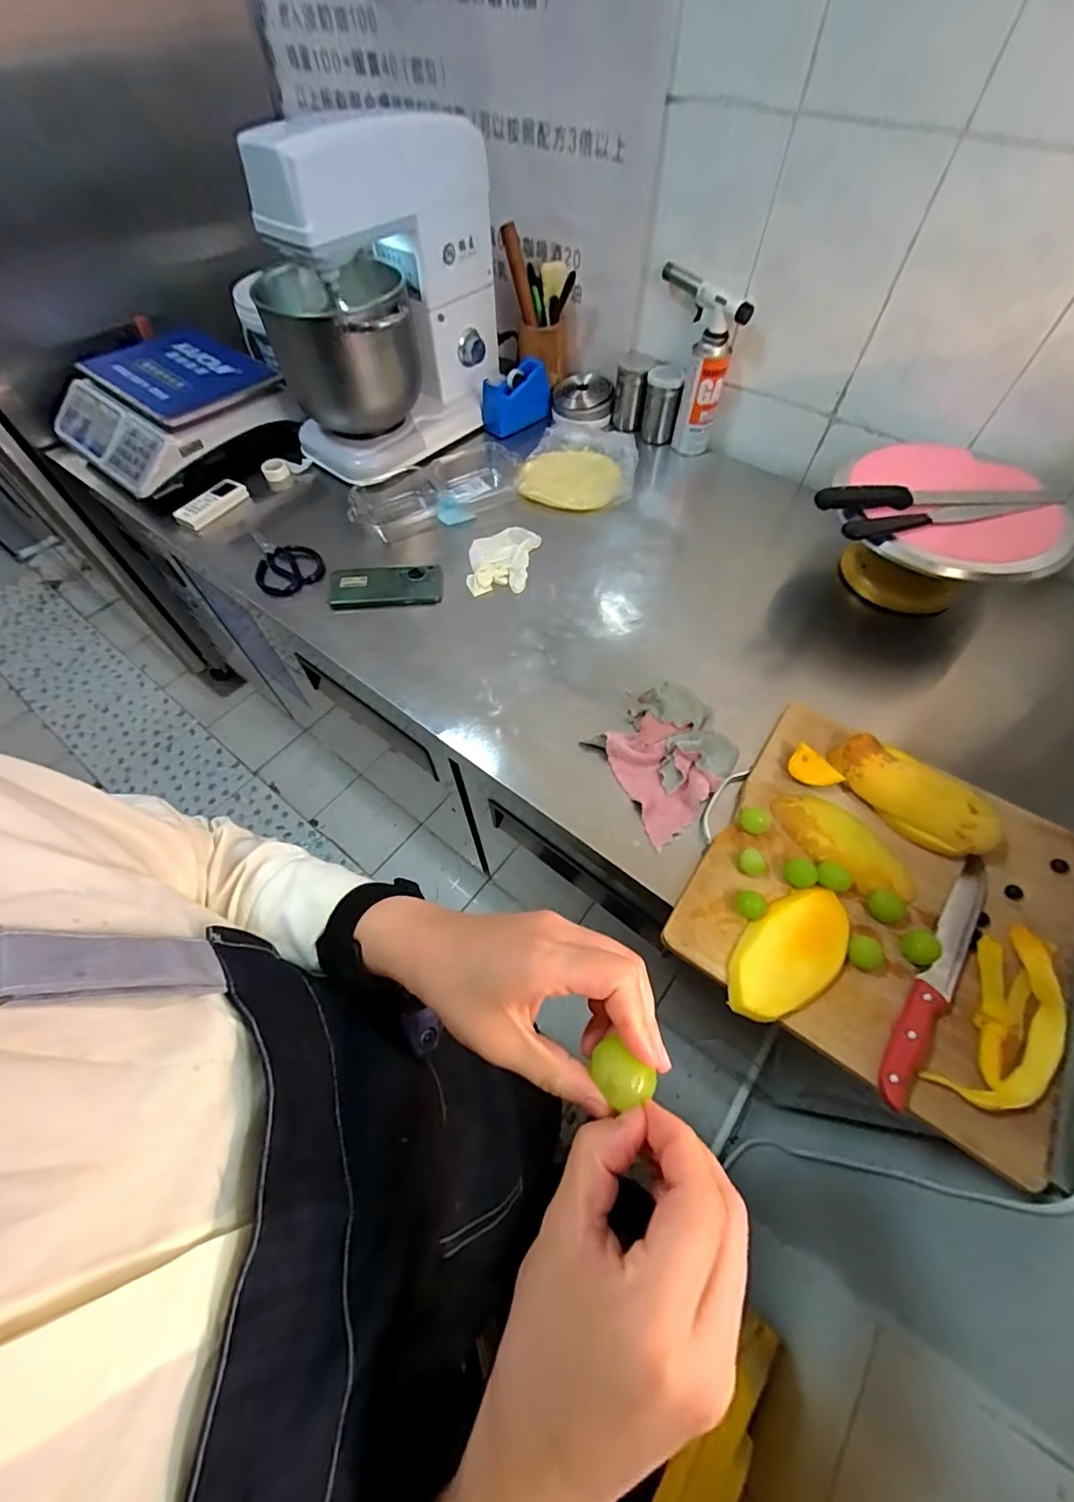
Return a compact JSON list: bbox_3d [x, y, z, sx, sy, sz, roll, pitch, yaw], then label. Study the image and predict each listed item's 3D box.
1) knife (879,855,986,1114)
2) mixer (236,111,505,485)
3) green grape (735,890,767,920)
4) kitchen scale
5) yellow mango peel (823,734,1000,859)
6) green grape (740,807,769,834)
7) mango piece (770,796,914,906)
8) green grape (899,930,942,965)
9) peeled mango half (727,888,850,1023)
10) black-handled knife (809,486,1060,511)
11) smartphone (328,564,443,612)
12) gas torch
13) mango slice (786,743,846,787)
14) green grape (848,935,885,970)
[{"bbox_3d":[0.382,0.205,0.479,0.032,0.021,0.269,35,67,21],"label":"knife"},{"bbox_3d":[-0.274,-0.751,0.866,0.312,0.402,0.413,22,63,15],"label":"mixer"},{"bbox_3d":[0.215,0.154,0.511,0.023,0.019,0.028,-31,63,-14],"label":"green grape"},{"bbox_3d":[-0.661,-0.620,0.912,0.308,0.089,0.315,36,65,19],"label":"kitchen scale"},{"bbox_3d":[0.411,0.045,0.560,0.085,0.047,0.168,-31,63,-15],"label":"yellow mango peel"},{"bbox_3d":[0.237,0.077,0.558,0.026,0.020,0.028,-1,60,2],"label":"green grape"},{"bbox_3d":[0.328,0.100,0.546,0.074,0.021,0.143,-29,62,-13],"label":"mango piece"},{"bbox_3d":[0.363,0.186,0.484,0.024,0.024,0.030,-17,60,-7],"label":"green grape"},{"bbox_3d":[0.240,0.193,0.488,0.074,0.023,0.145,40,69,22],"label":"peeled mango half"},{"bbox_3d":[0.513,-0.328,0.661,0.300,0.023,0.033,1,59,0],"label":"black-handled knife"},{"bbox_3d":[-0.231,-0.254,0.781,0.168,0.017,0.073,-5,71,-1],"label":"smartphone"},{"bbox_3d":[0.270,-0.670,0.894,0.065,0.232,0.148,-26,62,-12],"label":"gas torch"},{"bbox_3d":[0.316,0.024,0.583,0.056,0.023,0.038,35,67,21],"label":"mango slice"},{"bbox_3d":[0.309,0.191,0.485,0.027,0.027,0.026,14,61,11],"label":"green grape"}]

